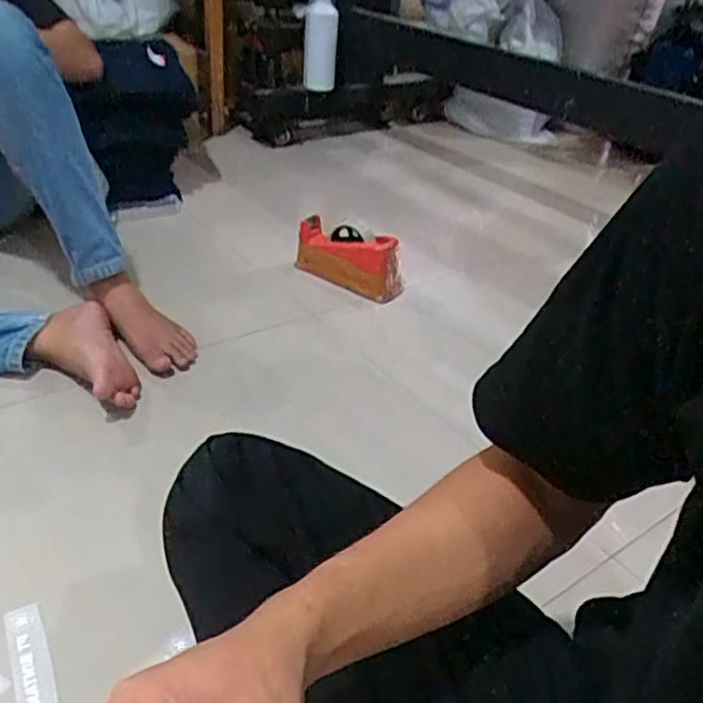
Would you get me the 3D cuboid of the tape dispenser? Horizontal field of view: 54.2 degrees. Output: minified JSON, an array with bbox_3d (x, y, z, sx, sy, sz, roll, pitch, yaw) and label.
[{"bbox_3d":[-0.001,-0.157,1.228,0.193,0.122,0.057,22,37,22],"label":"tape dispenser"}]

